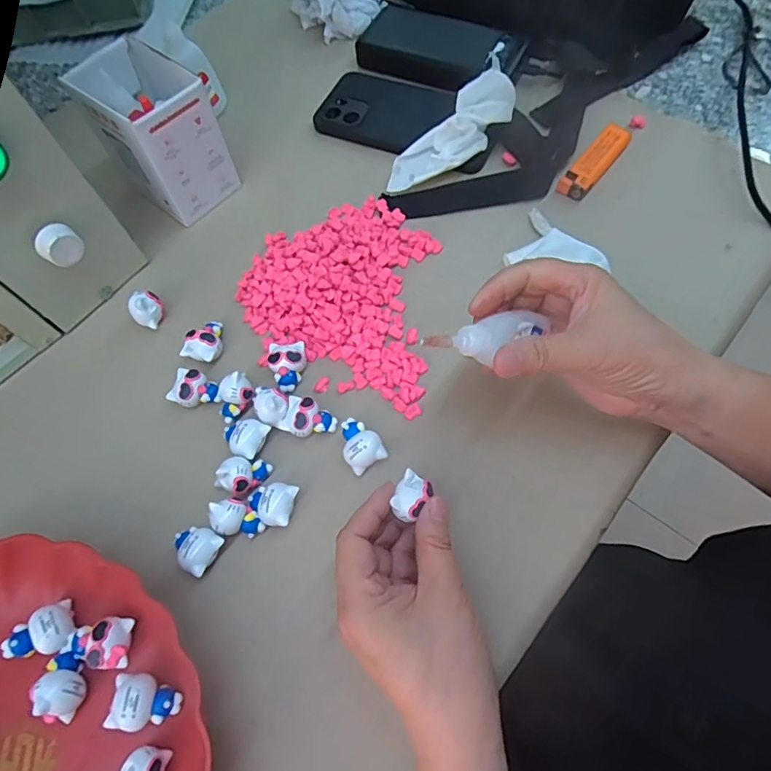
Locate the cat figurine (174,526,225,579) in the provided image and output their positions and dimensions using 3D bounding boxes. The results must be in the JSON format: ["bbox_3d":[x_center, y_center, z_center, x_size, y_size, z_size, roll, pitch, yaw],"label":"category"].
[{"bbox_3d":[-0.115,0.097,0.311,0.030,0.016,0.025,24,69,16],"label":"cat figurine"}]

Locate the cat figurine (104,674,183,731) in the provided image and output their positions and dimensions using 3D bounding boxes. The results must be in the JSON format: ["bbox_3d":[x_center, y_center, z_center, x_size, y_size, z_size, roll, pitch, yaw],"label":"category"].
[{"bbox_3d":[-0.129,0.169,0.276,0.033,0.018,0.025,-2,64,4],"label":"cat figurine"}]

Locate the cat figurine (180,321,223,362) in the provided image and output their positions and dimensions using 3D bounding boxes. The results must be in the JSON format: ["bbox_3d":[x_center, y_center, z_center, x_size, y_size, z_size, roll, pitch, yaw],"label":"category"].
[{"bbox_3d":[-0.129,-0.032,0.376,0.025,0.019,0.032,19,68,14],"label":"cat figurine"}]

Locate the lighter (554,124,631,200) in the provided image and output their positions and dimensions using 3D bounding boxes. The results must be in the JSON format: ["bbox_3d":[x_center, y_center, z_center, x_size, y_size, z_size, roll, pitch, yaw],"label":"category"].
[{"bbox_3d":[0.172,-0.183,0.424,0.023,0.014,0.079,36,73,20],"label":"lighter"}]

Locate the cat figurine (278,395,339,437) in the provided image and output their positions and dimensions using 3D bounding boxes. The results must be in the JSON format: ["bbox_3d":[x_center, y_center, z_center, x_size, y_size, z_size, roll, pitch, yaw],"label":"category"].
[{"bbox_3d":[-0.050,0.022,0.343,0.035,0.015,0.024,13,66,11],"label":"cat figurine"}]

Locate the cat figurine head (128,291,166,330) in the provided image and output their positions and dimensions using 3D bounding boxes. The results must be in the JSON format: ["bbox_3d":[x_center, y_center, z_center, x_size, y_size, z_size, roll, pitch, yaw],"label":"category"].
[{"bbox_3d":[-0.177,-0.056,0.386,0.023,0.025,0.022,-41,68,-13],"label":"cat figurine head"}]

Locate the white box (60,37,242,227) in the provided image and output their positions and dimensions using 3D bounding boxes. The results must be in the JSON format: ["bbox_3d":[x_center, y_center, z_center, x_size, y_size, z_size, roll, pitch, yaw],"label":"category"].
[{"bbox_3d":[-0.183,-0.203,0.417,0.096,0.093,0.067,36,73,20],"label":"white box"}]

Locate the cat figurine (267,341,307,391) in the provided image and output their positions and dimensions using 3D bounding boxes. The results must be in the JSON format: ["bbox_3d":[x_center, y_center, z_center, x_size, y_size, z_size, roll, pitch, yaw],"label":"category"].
[{"bbox_3d":[-0.068,-0.014,0.362,0.025,0.018,0.033,-12,64,0],"label":"cat figurine"}]

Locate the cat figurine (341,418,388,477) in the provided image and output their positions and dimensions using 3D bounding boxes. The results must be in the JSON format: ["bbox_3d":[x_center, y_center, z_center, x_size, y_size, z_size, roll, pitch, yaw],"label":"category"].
[{"bbox_3d":[-0.017,0.037,0.332,0.024,0.018,0.034,-28,65,-8],"label":"cat figurine"}]

